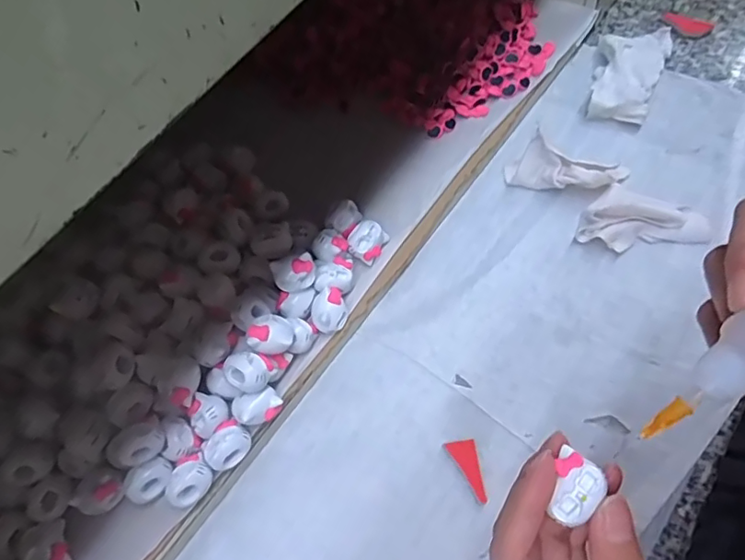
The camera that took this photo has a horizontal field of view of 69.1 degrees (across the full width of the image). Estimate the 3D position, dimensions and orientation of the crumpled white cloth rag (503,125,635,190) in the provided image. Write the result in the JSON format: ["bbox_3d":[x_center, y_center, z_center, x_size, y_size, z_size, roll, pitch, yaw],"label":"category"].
[{"bbox_3d":[0.131,-0.075,0.364,0.077,0.026,0.032,13,66,15],"label":"crumpled white cloth rag"}]

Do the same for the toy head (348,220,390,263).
[{"bbox_3d":[-0.004,-0.025,0.350,0.022,0.016,0.024,23,69,19],"label":"toy head"}]

